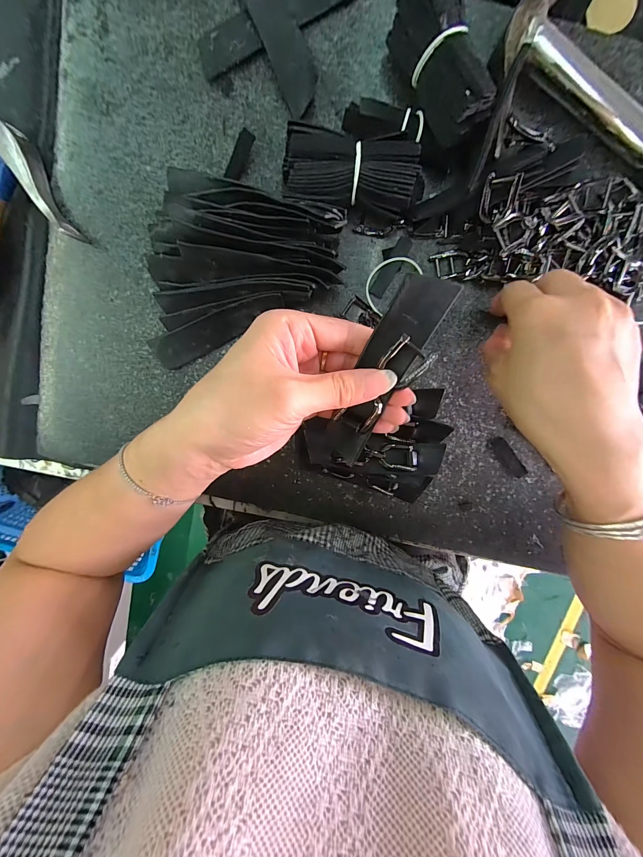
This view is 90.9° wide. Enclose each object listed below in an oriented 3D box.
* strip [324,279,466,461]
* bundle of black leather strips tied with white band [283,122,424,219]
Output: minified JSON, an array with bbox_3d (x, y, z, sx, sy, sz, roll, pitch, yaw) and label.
[{"bbox_3d":[0.036,-0.027,0.189,0.033,0.015,0.122,25,119,-3],"label":"strip"},{"bbox_3d":[0.022,-0.180,0.224,0.091,0.034,0.048,3,100,1],"label":"bundle of black leather strips tied with white band"}]

